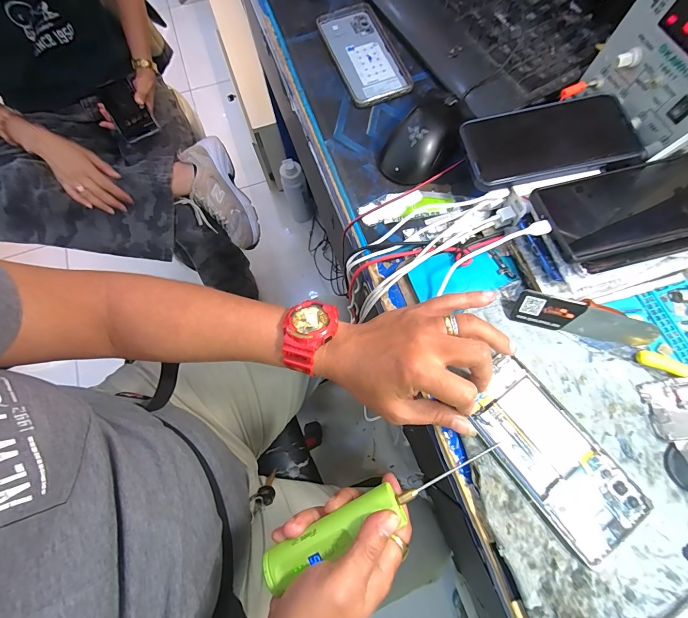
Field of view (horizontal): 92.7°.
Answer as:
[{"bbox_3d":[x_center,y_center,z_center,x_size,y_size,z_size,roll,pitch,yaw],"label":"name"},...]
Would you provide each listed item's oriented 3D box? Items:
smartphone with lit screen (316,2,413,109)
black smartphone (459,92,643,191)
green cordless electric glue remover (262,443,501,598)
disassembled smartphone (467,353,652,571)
[{"bbox_3d":[0.025,-0.335,0.427,0.077,0.010,0.172,-19,73,-4],"label":"smartphone with lit screen"},{"bbox_3d":[0.197,-0.166,0.322,0.150,0.009,0.079,-12,74,5],"label":"black smartphone"},{"bbox_3d":[0.028,0.162,0.263,0.204,0.029,0.024,-28,73,-4],"label":"green cordless electric glue remover"},{"bbox_3d":[0.169,0.119,0.272,0.072,0.010,0.148,-35,75,-9],"label":"disassembled smartphone"}]

